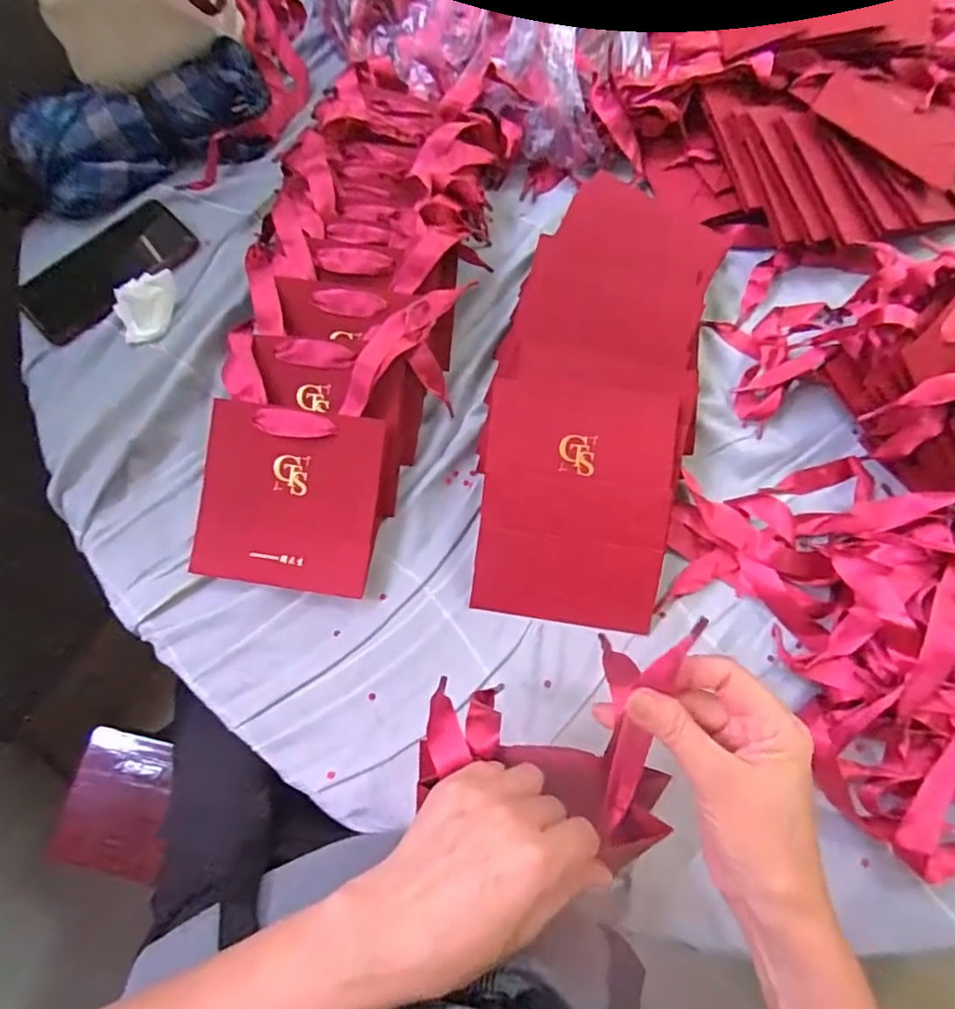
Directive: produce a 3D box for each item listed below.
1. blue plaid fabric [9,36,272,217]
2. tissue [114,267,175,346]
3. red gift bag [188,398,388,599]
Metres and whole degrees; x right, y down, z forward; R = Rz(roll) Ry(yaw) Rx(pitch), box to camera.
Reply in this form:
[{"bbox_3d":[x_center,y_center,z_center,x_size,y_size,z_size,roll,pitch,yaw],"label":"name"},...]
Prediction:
[{"bbox_3d":[-0.319,-0.365,0.550,0.243,0.084,0.059,-28,75,-8],"label":"blue plaid fabric"},{"bbox_3d":[-0.297,-0.177,0.505,0.062,0.030,0.047,-30,75,-8],"label":"tissue"},{"bbox_3d":[-0.147,-0.005,0.440,0.136,0.011,0.136,9,91,-2],"label":"red gift bag"}]

